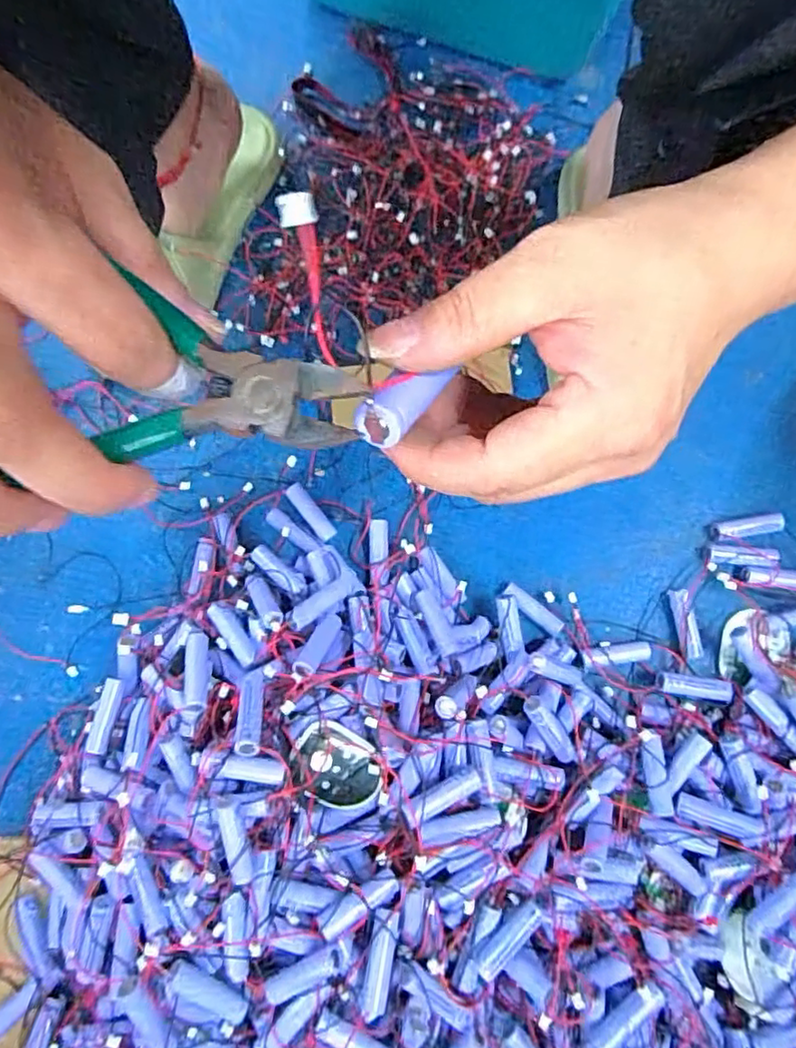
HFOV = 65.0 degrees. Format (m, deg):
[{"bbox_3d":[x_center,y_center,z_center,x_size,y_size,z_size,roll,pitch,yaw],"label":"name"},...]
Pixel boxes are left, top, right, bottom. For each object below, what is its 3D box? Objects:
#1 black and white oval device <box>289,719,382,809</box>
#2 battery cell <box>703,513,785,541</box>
[{"bbox_3d":[-0.038,0.148,0.380,0.054,0.016,0.045,35,81,7],"label":"black and white oval device"},{"bbox_3d":[0.264,0.002,0.476,0.055,0.011,0.015,-6,79,-1],"label":"battery cell"}]

